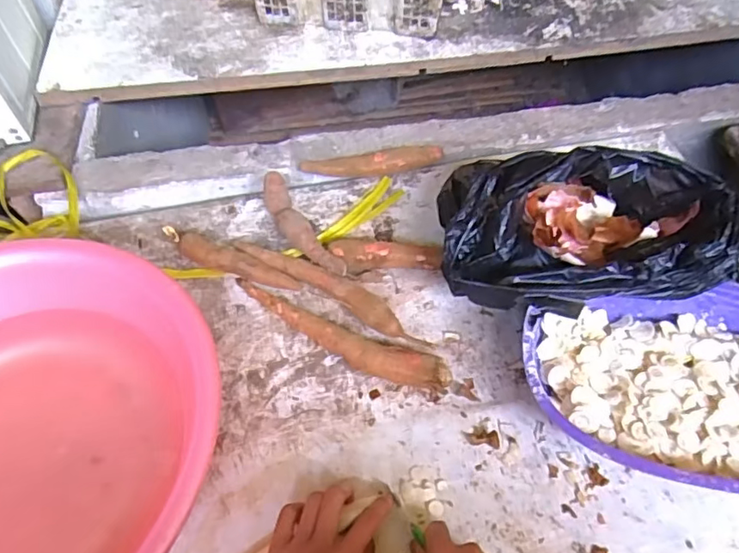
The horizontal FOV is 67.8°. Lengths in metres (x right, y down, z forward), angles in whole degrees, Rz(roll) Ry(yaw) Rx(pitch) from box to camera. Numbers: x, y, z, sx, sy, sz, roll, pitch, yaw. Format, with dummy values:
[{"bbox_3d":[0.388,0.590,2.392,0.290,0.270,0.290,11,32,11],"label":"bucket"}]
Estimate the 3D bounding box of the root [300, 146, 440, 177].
[{"bbox_3d":[0.004,-0.160,0.773,0.195,0.028,0.034,-4,55,-1],"label":"root"}]

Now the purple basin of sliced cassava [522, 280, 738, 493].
[{"bbox_3d":[0.301,0.108,0.538,0.294,0.073,0.204,1,55,3],"label":"purple basin of sliced cassava"}]

